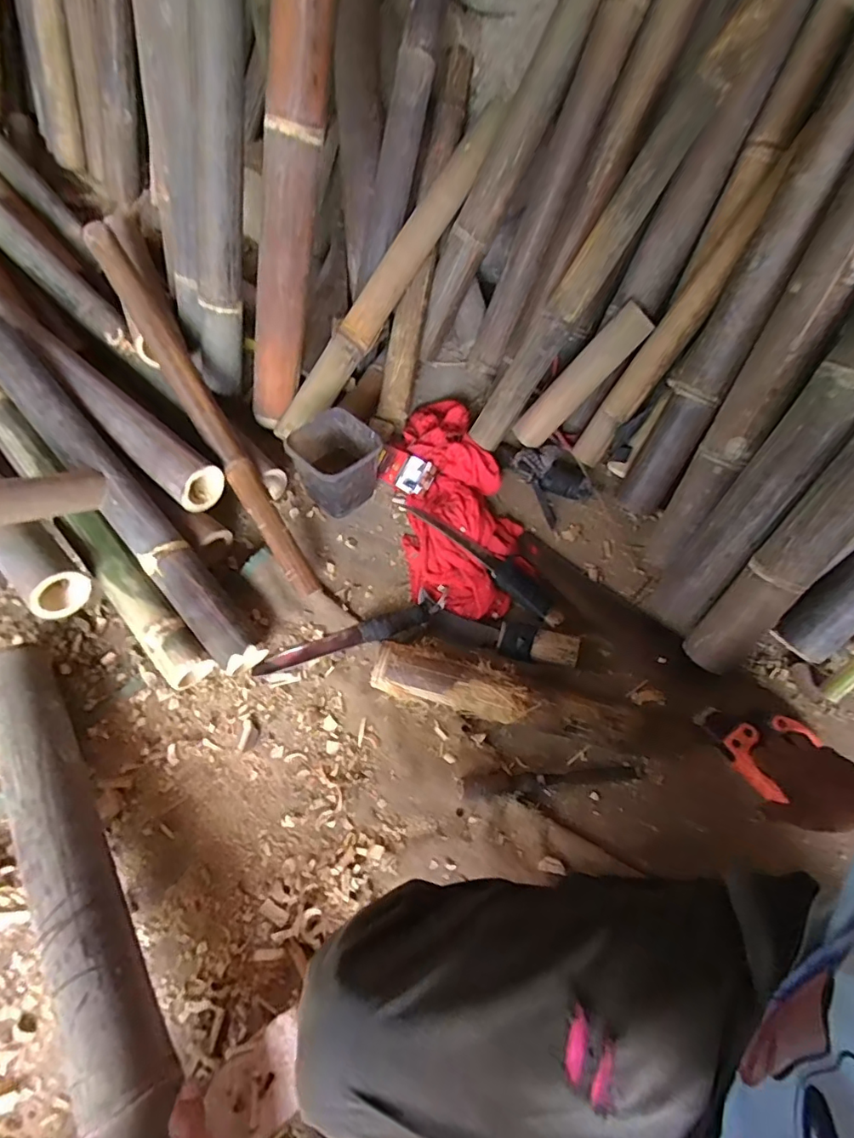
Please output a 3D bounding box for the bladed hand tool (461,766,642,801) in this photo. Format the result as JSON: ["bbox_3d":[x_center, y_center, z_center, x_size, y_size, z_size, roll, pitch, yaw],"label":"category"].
[{"bbox_3d":[0.162,0.275,0.692,0.235,0.024,0.036,0,60,-4],"label":"bladed hand tool"}]

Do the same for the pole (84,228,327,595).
[{"bbox_3d":[-0.368,-0.283,0.825,0.056,0.051,0.616,-30,85,-19],"label":"pole"}]

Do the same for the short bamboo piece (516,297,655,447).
[{"bbox_3d":[0.252,-0.311,0.895,0.064,0.272,0.050,8,56,-32],"label":"short bamboo piece"}]

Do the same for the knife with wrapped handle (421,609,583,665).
[{"bbox_3d":[0.106,0.096,0.770,0.215,0.037,0.049,12,60,3],"label":"knife with wrapped handle"}]

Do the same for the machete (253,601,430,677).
[{"bbox_3d":[-0.118,0.099,0.766,0.251,0.021,0.035,-15,62,-12],"label":"machete"}]

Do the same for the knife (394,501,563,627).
[{"bbox_3d":[0.085,-0.022,0.835,0.311,0.031,0.050,39,65,17],"label":"knife"}]

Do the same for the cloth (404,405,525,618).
[{"bbox_3d":[0.059,-0.122,0.882,0.189,0.065,0.421,0,60,-4],"label":"cloth"}]

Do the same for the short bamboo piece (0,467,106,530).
[{"bbox_3d":[-0.500,-0.084,0.658,0.054,0.054,0.200,33,30,14],"label":"short bamboo piece"}]

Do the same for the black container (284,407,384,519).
[{"bbox_3d":[-0.141,-0.160,0.844,0.117,0.115,0.116,37,64,16],"label":"black container"}]

